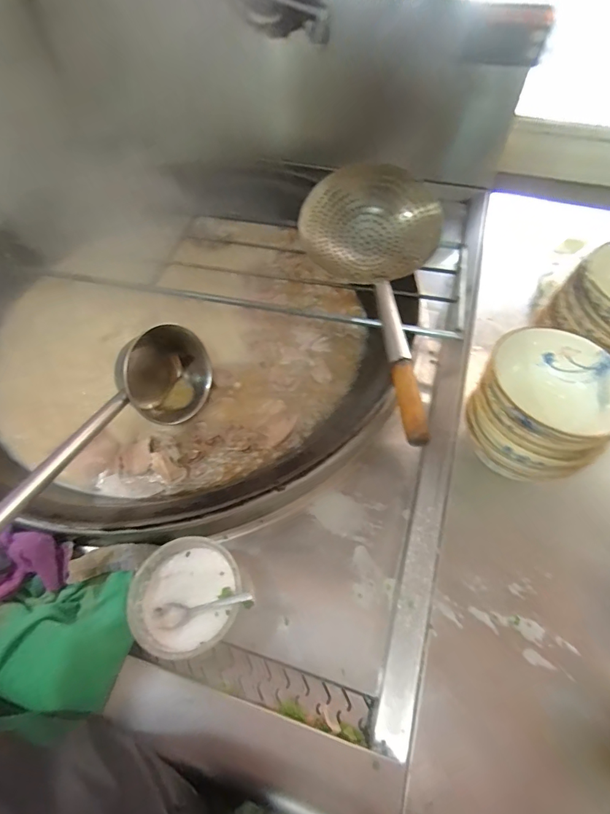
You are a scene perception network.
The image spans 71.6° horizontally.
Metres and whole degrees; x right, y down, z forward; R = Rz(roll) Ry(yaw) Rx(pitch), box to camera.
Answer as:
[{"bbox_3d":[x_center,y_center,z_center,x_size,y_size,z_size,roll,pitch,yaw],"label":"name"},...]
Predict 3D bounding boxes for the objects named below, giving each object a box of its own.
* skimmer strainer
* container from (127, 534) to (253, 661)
[{"bbox_3d":[0.163,-0.194,0.669,0.206,0.139,0.432,-19,58,-11],"label":"skimmer strainer"},{"bbox_3d":[-0.149,0.246,0.549,0.134,0.062,0.132,-26,60,-16],"label":"container"}]

